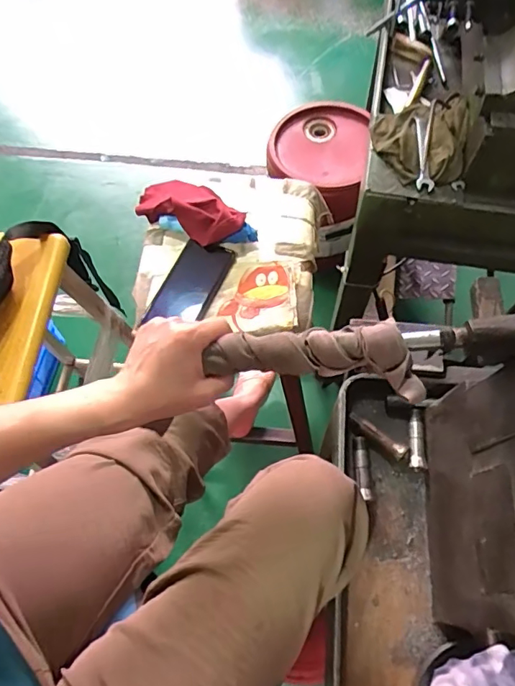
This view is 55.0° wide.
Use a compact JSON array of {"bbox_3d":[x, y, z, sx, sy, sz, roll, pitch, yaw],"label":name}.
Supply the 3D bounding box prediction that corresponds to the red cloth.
[{"bbox_3d":[-0.103,-0.200,0.750,0.178,0.052,0.076,27,68,15],"label":"red cloth"}]

